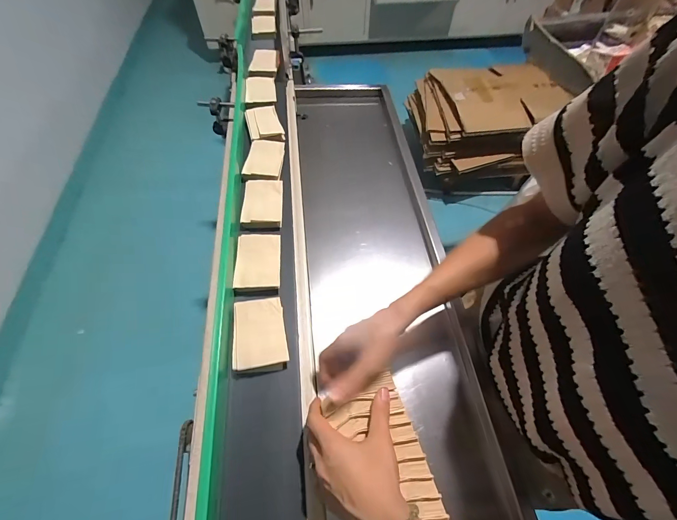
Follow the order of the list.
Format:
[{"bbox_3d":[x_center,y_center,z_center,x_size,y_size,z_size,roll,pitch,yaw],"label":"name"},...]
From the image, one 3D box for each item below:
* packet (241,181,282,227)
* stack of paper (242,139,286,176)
[{"bbox_3d":[-0.144,-0.111,0.601,0.070,0.025,0.100,0,59,-2],"label":"packet"},{"bbox_3d":[-0.154,-0.220,0.662,0.078,0.011,0.105,5,59,1],"label":"stack of paper"}]

